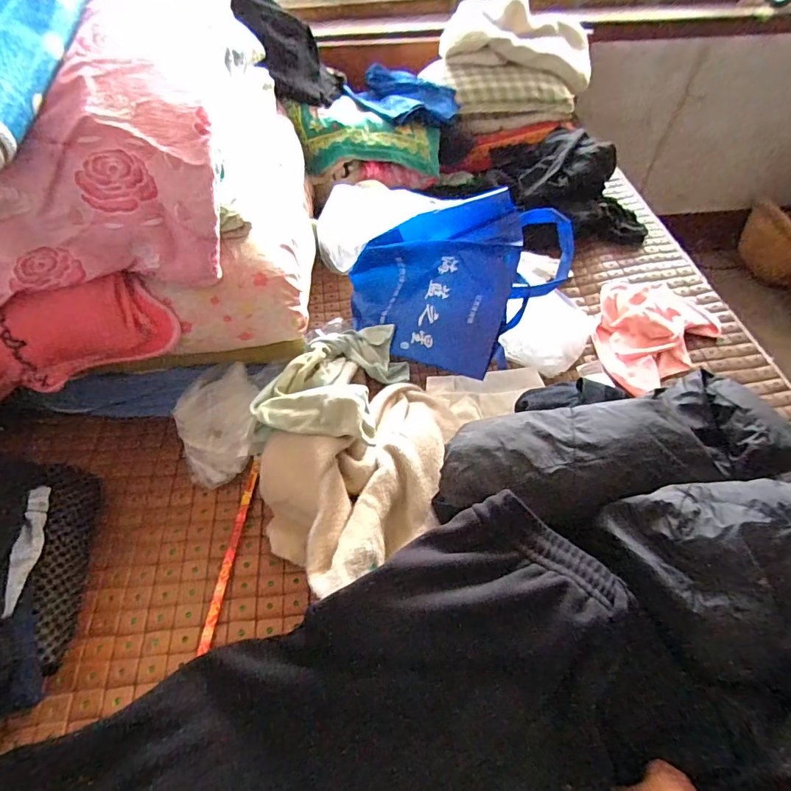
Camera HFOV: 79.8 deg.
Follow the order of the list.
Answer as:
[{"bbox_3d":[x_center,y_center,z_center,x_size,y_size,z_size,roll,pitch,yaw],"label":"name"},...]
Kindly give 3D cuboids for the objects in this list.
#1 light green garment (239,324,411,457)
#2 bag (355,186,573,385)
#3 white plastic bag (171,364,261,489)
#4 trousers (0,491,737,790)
[{"bbox_3d":[-0.105,-0.038,0.842,0.212,0.174,0.319,11,53,9],"label":"light green garment"},{"bbox_3d":[0.098,-0.241,0.954,0.410,0.109,0.351,29,99,29],"label":"bag"},{"bbox_3d":[-0.308,0.049,0.835,0.134,0.055,0.215,-15,53,-11],"label":"white plastic bag"},{"bbox_3d":[-0.125,0.439,0.449,0.884,0.177,0.427,-16,54,-12],"label":"trousers"}]

